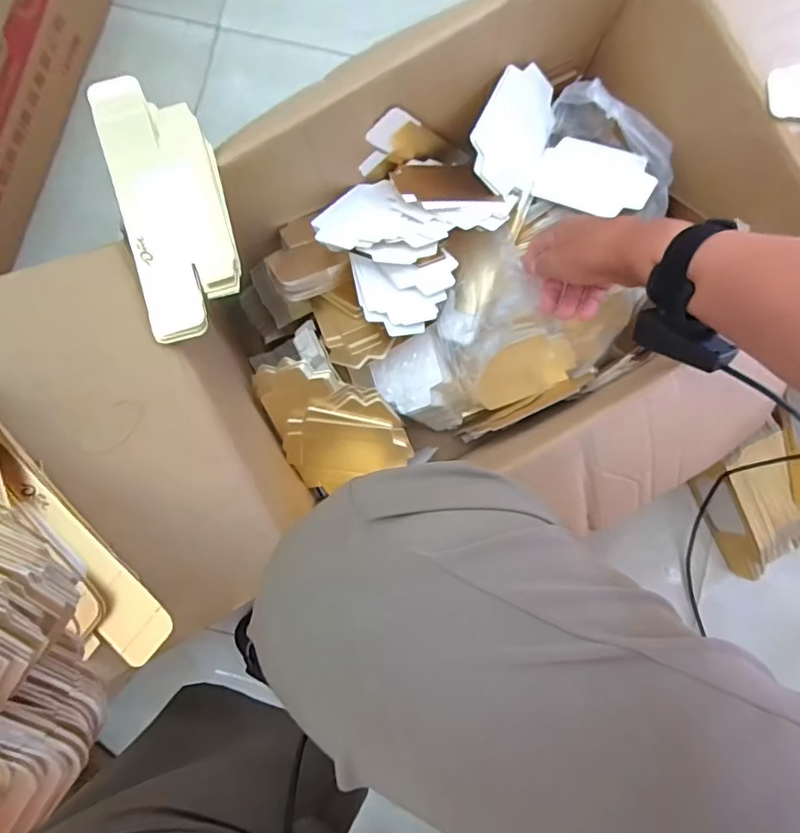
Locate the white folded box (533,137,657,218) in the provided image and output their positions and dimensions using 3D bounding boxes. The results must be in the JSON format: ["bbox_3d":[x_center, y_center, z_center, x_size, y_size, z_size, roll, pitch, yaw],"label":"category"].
[{"bbox_3d":[0.203,-0.250,0.535,0.116,0.009,0.068,28,96,19],"label":"white folded box"}]

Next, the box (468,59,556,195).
[{"bbox_3d":[0.118,-0.296,0.527,0.087,0.007,0.125,18,93,-36],"label":"box"}]

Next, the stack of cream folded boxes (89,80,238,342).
[{"bbox_3d":[-0.186,-0.172,0.418,0.083,0.021,0.211,-17,87,0],"label":"stack of cream folded boxes"}]

